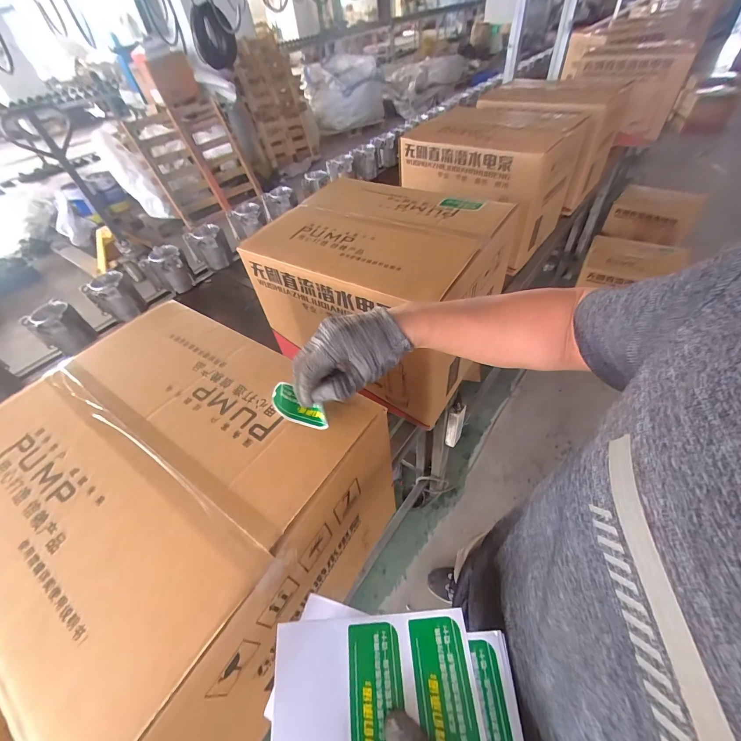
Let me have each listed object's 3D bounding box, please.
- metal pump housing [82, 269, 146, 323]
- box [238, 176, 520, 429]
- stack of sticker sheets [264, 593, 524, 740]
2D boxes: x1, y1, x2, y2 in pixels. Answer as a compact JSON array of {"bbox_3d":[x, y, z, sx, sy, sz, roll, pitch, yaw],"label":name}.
[{"bbox_3d":[-0.832,-0.241,1.108,0.116,0.127,0.127,29,57,28],"label":"metal pump housing"},{"bbox_3d":[0.028,-0.184,0.785,0.440,0.327,0.362,25,55,25],"label":"box"},{"bbox_3d":[0.021,0.253,0.264,0.190,0.021,0.111,10,47,-5],"label":"stack of sticker sheets"}]

